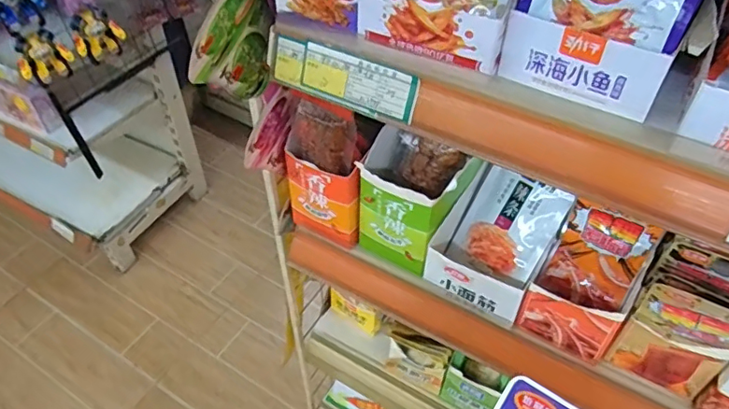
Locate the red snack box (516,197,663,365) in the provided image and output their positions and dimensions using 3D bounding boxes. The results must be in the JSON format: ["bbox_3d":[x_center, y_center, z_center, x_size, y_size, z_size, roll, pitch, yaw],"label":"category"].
[{"bbox_3d":[0.204,0.074,0.501,0.082,0.099,0.095,27,53,23],"label":"red snack box"}]

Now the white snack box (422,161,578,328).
[{"bbox_3d":[0.130,0.038,0.552,0.107,0.086,0.117,28,53,23],"label":"white snack box"}]

